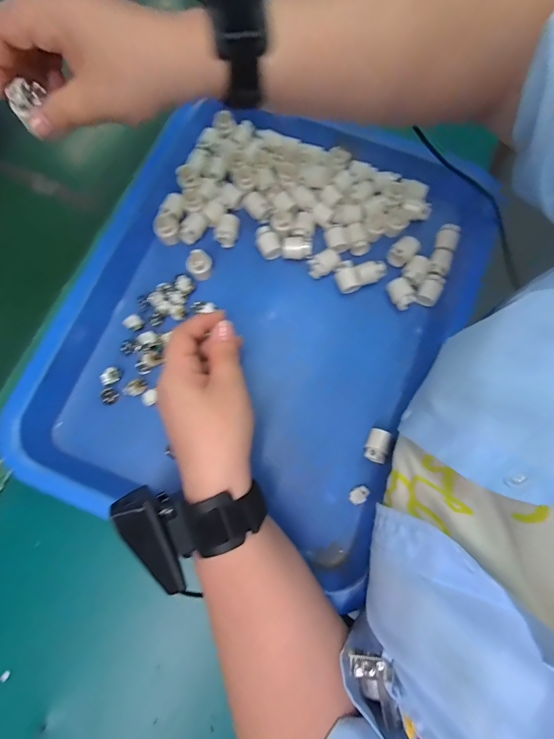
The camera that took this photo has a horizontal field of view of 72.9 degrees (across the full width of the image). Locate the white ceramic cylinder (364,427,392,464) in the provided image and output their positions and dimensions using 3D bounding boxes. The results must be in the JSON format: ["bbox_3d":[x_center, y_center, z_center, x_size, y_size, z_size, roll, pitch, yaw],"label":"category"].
[{"bbox_3d":[0.089,0.068,0.337,0.018,0.024,0.030,16,77,2],"label":"white ceramic cylinder"}]

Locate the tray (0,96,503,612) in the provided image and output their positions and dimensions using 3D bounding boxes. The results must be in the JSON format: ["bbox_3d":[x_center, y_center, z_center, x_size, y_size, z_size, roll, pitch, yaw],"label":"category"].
[{"bbox_3d":[-0.016,-0.058,0.364,0.352,0.063,0.423,26,79,6],"label":"tray"}]

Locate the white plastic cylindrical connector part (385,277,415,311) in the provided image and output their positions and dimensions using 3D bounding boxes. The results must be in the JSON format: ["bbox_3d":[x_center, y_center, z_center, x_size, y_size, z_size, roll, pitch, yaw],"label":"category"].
[{"bbox_3d":[0.122,-0.075,0.367,0.019,0.014,0.030,-25,79,-7],"label":"white plastic cylindrical connector part"}]

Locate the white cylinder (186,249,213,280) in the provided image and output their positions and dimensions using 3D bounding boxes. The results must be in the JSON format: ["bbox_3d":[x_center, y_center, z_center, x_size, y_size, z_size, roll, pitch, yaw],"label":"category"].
[{"bbox_3d":[-0.076,-0.101,0.367,0.023,0.022,0.024,0,77,-2],"label":"white cylinder"}]

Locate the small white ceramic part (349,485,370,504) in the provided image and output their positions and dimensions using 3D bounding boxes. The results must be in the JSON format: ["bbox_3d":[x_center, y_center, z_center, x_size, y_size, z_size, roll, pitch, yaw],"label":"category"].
[{"bbox_3d":[0.073,0.111,0.332,0.013,0.007,0.018,43,79,8],"label":"small white ceramic part"}]

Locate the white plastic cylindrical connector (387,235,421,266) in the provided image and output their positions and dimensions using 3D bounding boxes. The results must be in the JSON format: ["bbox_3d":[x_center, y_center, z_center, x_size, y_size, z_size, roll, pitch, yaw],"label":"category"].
[{"bbox_3d":[0.128,-0.119,0.381,0.022,0.016,0.030,41,79,8],"label":"white plastic cylindrical connector"}]

